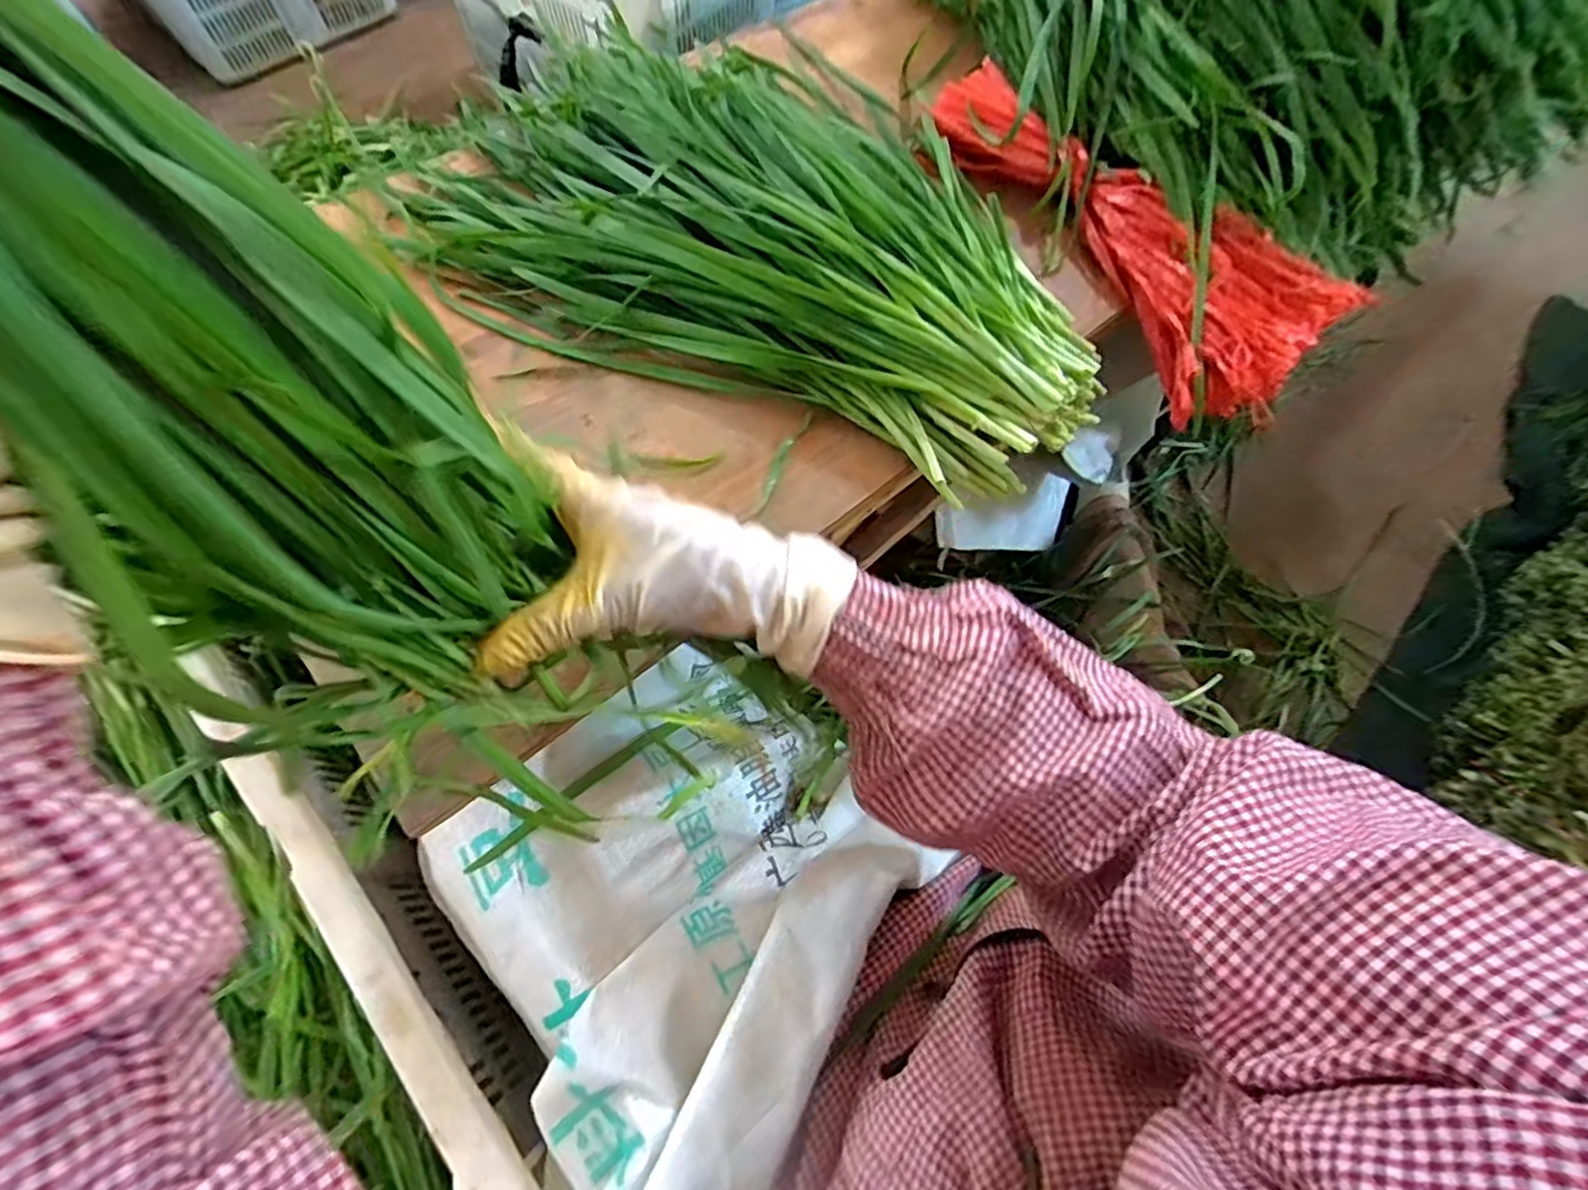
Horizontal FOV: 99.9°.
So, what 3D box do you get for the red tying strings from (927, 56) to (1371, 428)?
[{"bbox_3d":[0.235,-0.274,0.496,0.112,0.065,0.340,-32,71,-14],"label":"red tying strings"}]

